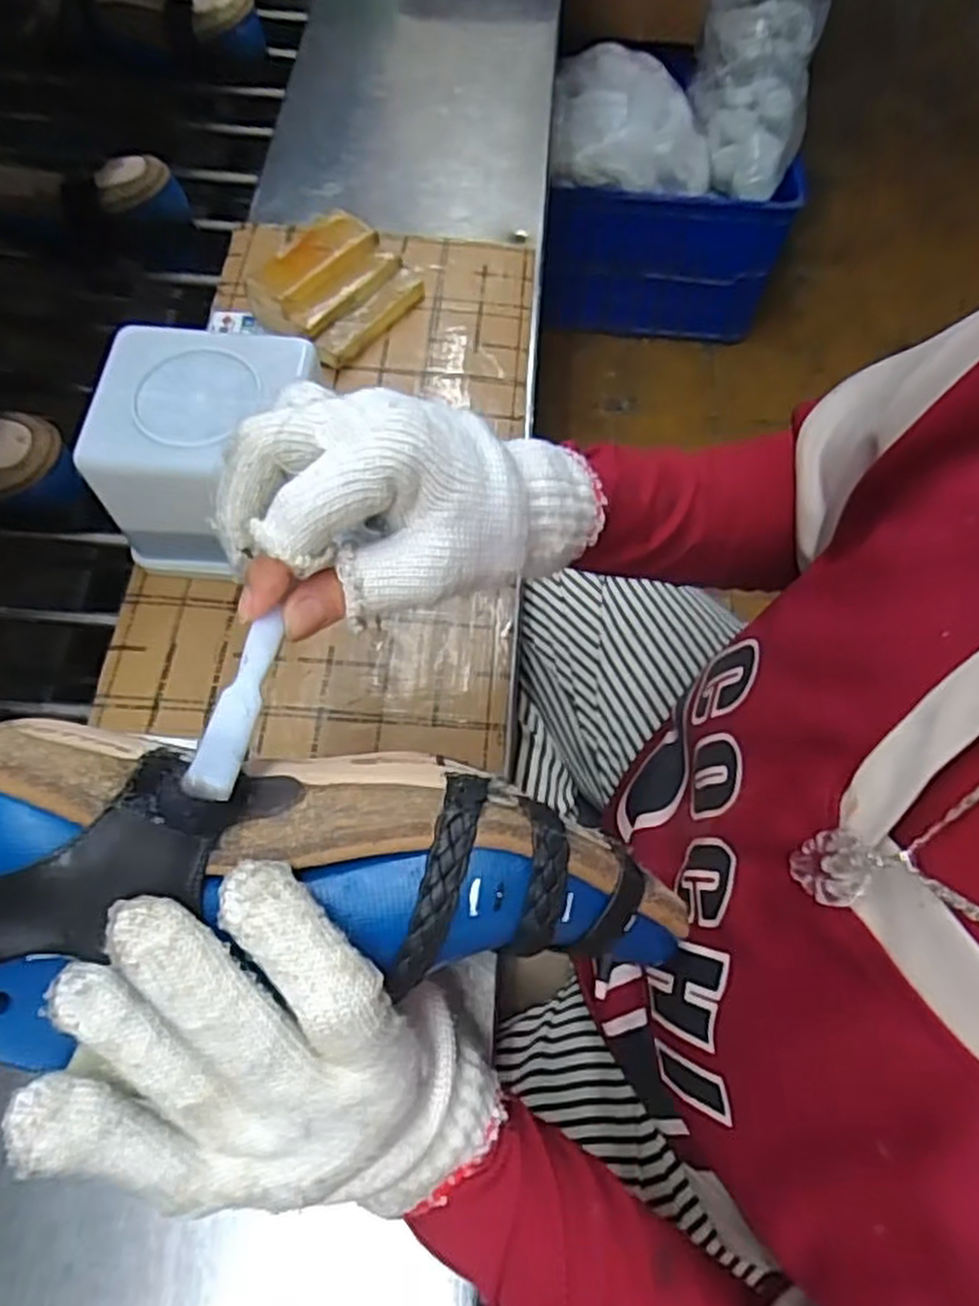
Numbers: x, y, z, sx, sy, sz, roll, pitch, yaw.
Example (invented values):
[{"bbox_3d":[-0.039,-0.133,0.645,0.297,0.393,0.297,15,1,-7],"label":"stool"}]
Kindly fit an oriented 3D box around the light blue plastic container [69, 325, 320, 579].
[{"bbox_3d":[-0.152,-0.107,0.438,0.105,0.104,0.101,5,66,1],"label":"light blue plastic container"}]

